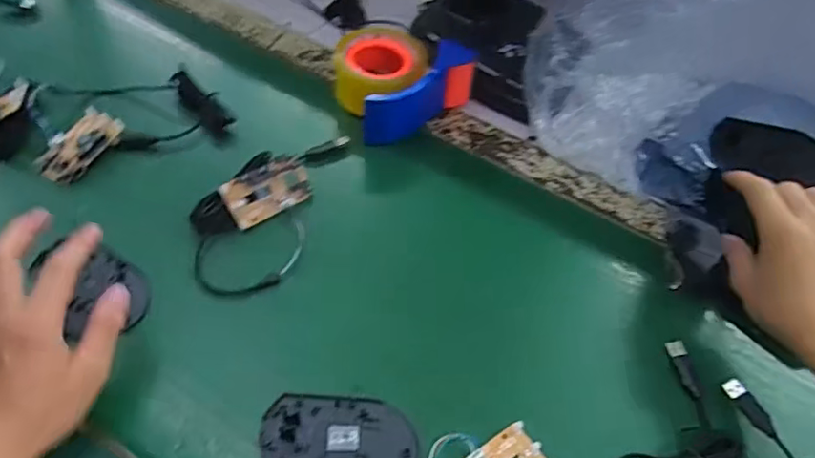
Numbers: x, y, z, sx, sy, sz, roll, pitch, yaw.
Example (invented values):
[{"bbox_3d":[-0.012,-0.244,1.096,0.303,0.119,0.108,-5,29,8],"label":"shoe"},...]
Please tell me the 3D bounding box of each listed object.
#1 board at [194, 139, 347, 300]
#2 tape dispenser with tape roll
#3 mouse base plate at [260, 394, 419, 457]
[{"bbox_3d":[-0.133,-0.030,0.524,0.097,0.032,0.196,14,52,5],"label":"board"},{"bbox_3d":[-0.017,-0.167,0.622,0.148,0.066,0.128,-35,64,-28],"label":"tape dispenser with tape roll"},{"bbox_3d":[-0.049,0.156,0.402,0.108,0.010,0.072,8,52,-1],"label":"mouse base plate"}]

